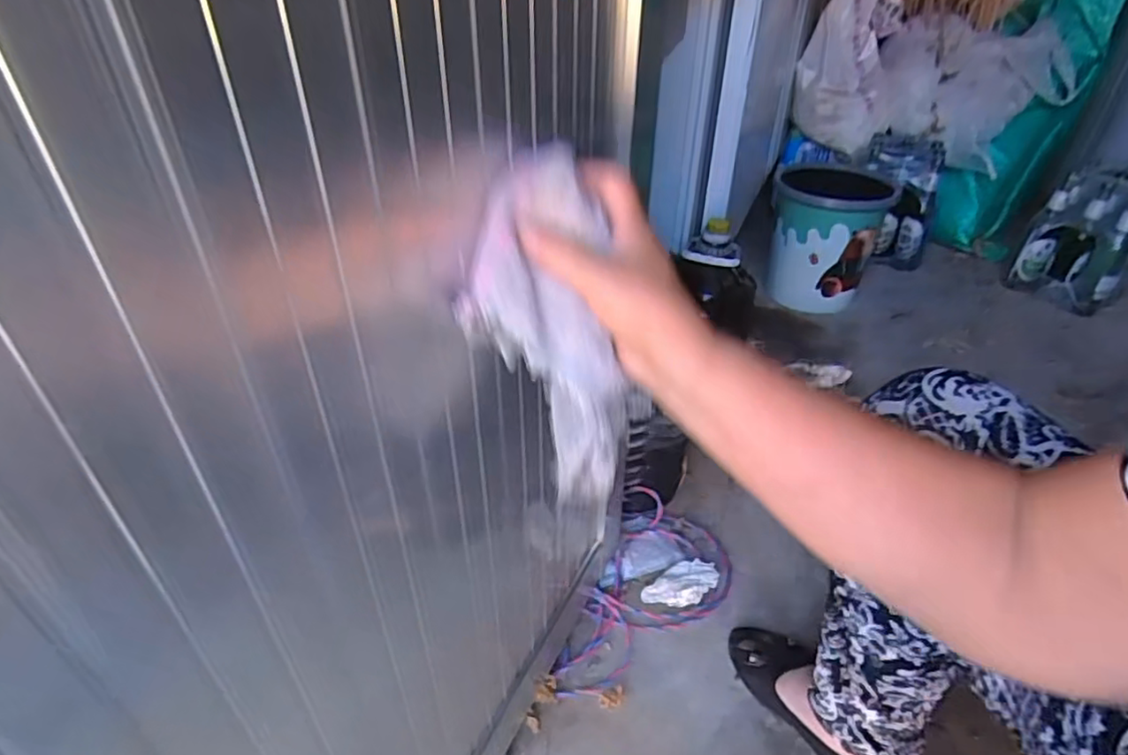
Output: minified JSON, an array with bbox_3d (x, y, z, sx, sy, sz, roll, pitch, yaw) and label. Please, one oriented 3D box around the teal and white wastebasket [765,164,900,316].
[{"bbox_3d":[0.593,-0.322,1.447,0.231,0.276,0.271,19,39,25],"label":"teal and white wastebasket"}]

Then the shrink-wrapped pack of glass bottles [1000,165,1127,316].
[{"bbox_3d":[1.178,-0.311,1.429,0.161,0.277,0.206,-26,43,-33],"label":"shrink-wrapped pack of glass bottles"}]

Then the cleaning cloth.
[{"bbox_3d":[-0.008,-0.016,0.377,0.088,0.218,0.062,-24,22,-29],"label":"cleaning cloth"}]

